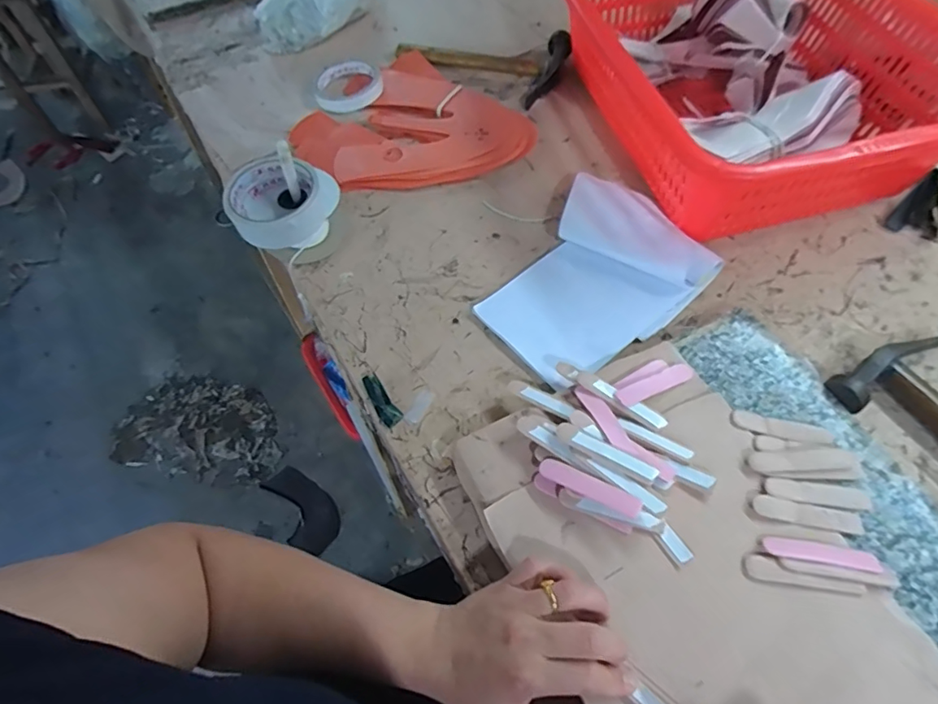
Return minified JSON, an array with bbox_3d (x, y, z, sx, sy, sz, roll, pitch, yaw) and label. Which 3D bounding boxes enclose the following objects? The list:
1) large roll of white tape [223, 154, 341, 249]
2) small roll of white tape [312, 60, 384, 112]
[{"bbox_3d":[-0.182,-0.145,0.513,0.091,0.043,0.088,-1,58,1],"label":"large roll of white tape"},{"bbox_3d":[-0.157,-0.345,0.694,0.089,0.017,0.079,-13,59,-7],"label":"small roll of white tape"}]

